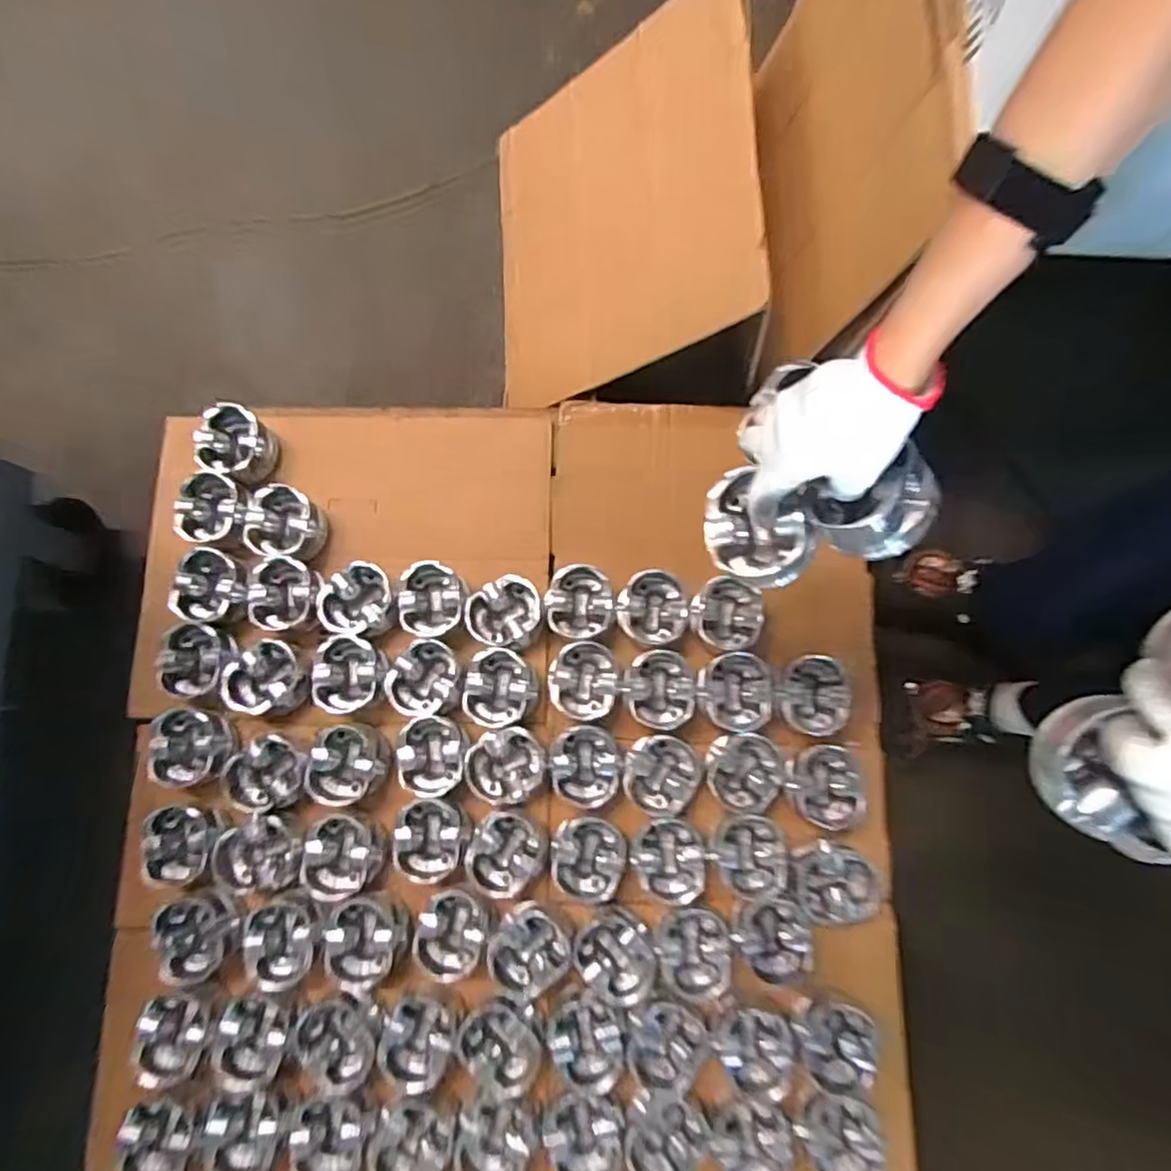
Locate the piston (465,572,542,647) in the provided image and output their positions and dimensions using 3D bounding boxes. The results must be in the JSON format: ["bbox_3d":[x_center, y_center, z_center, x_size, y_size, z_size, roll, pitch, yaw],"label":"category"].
[{"bbox_3d":[-0.094,0.031,0.793,0.081,0.059,0.080,0,79,0],"label":"piston"}]

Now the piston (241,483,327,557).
[{"bbox_3d":[-0.362,-0.074,0.809,0.084,0.045,0.082,0,79,0],"label":"piston"}]

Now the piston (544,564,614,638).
[{"bbox_3d":[-0.008,0.022,0.798,0.078,0.059,0.087,-1,79,0],"label":"piston"}]

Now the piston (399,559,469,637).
[{"bbox_3d":[-0.180,0.019,0.798,0.080,0.050,0.082,0,79,0],"label":"piston"}]

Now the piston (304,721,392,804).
[{"bbox_3d":[-0.267,0.200,0.767,0.079,0.060,0.083,0,79,0],"label":"piston"}]

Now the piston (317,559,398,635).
[{"bbox_3d":[-0.263,0.016,0.788,0.076,0.050,0.082,0,79,0],"label":"piston"}]

